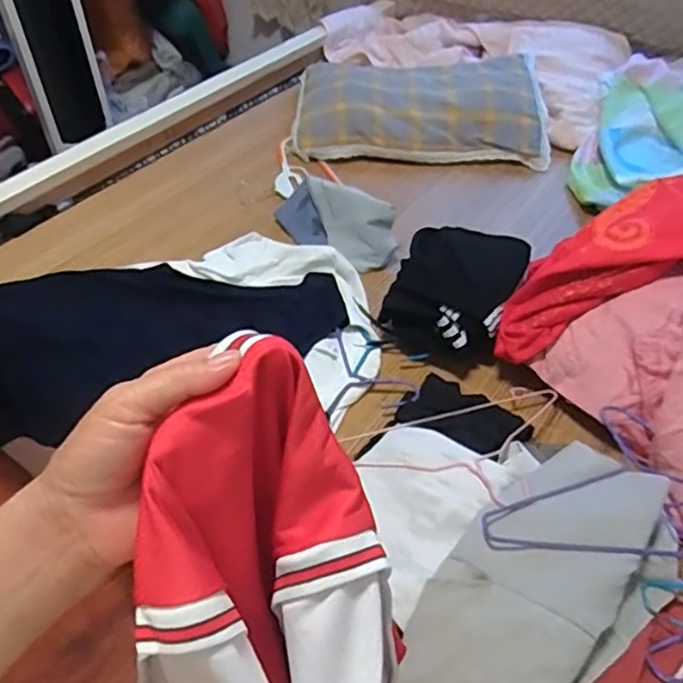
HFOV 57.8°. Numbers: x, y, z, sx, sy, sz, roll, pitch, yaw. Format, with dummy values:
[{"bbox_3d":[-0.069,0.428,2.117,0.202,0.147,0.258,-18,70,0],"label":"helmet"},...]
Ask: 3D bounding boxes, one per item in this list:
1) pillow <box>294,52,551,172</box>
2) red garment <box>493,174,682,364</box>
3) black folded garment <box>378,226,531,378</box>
[{"bbox_3d":[0.169,-0.523,1.365,0.541,0.078,0.325,-3,47,-3],"label":"pillow"},{"bbox_3d":[0.378,-0.112,0.870,0.398,0.054,0.157,-33,51,1],"label":"red garment"},{"bbox_3d":[0.174,-0.086,0.937,0.170,0.110,0.230,19,49,17],"label":"black folded garment"}]

